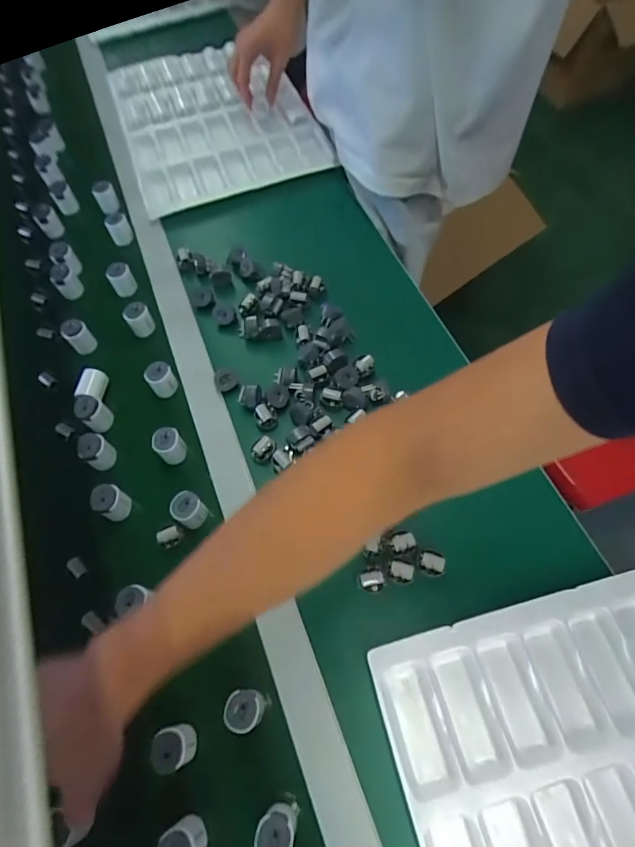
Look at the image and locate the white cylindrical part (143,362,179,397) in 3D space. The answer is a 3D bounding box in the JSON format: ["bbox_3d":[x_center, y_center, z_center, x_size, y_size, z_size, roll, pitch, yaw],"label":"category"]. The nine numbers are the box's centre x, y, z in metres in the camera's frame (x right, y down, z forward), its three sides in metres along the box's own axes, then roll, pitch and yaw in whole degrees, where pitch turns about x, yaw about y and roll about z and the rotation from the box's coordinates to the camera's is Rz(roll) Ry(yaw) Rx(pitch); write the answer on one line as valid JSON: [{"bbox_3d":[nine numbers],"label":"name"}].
[{"bbox_3d":[-0.193,-0.052,0.586,0.032,0.047,0.025,-26,63,-14],"label":"white cylindrical part"}]

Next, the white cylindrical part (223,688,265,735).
[{"bbox_3d":[-0.064,0.255,0.420,0.029,0.051,0.031,0,60,0],"label":"white cylindrical part"}]

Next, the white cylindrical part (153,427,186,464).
[{"bbox_3d":[-0.170,0.026,0.543,0.032,0.044,0.027,-31,65,-16],"label":"white cylindrical part"}]

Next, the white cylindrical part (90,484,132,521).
[{"bbox_3d":[-0.223,0.087,0.514,0.029,0.046,0.031,0,60,0],"label":"white cylindrical part"}]

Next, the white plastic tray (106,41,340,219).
[{"bbox_3d":[-0.184,-0.547,0.831,0.311,0.038,0.429,-18,62,-10],"label":"white plastic tray"}]

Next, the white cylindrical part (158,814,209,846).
[{"bbox_3d":[-0.107,0.335,0.374,0.030,0.035,0.032,0,60,0],"label":"white cylindrical part"}]

